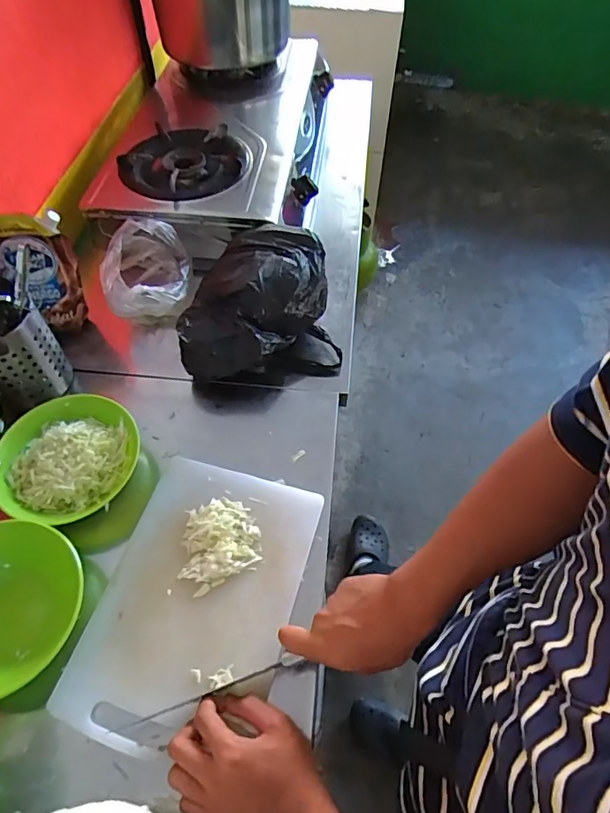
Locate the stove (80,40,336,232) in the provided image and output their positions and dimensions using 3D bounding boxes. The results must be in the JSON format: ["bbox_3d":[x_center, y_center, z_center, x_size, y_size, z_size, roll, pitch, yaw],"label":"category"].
[{"bbox_3d":[-0.164,-0.545,0.978,0.389,0.113,0.612,4,55,2],"label":"stove"}]

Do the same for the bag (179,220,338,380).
[{"bbox_3d":[-0.077,-0.154,0.736,0.224,0.122,0.226,-12,56,-8],"label":"bag"}]

